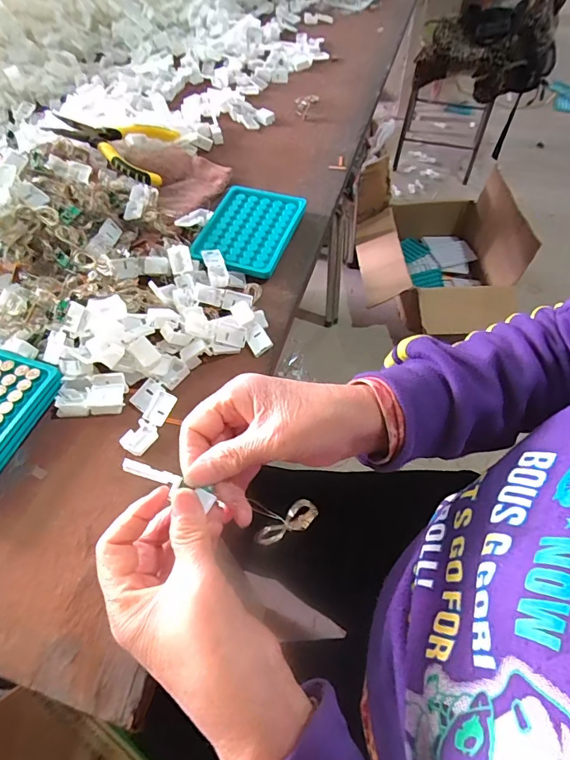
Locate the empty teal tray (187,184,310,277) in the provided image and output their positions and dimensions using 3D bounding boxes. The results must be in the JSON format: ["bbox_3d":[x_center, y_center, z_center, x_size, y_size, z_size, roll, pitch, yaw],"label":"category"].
[{"bbox_3d":[-0.041,-0.171,0.498,0.096,0.015,0.131,16,58,11],"label":"empty teal tray"}]

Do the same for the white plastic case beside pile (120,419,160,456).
[{"bbox_3d":[-0.118,0.047,0.358,0.021,0.008,0.027,30,62,19],"label":"white plastic case beside pile"}]

